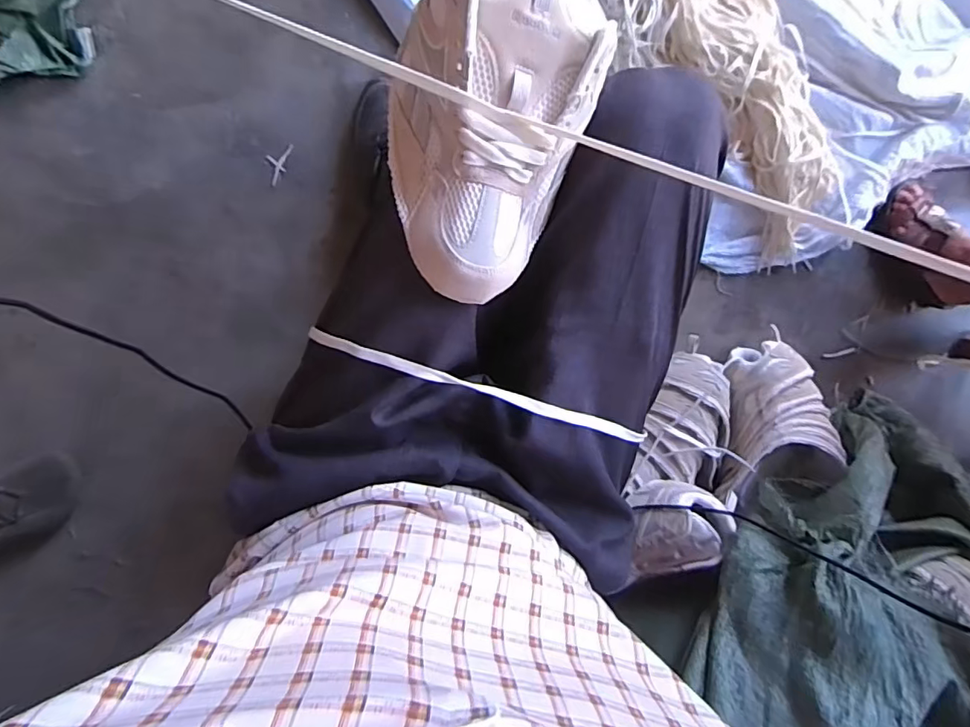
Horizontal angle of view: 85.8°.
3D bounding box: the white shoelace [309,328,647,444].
[{"bbox_3d":[-0.004,0.018,0.394,0.270,0.041,0.009,18,95,-3],"label":"white shoelace"}]

